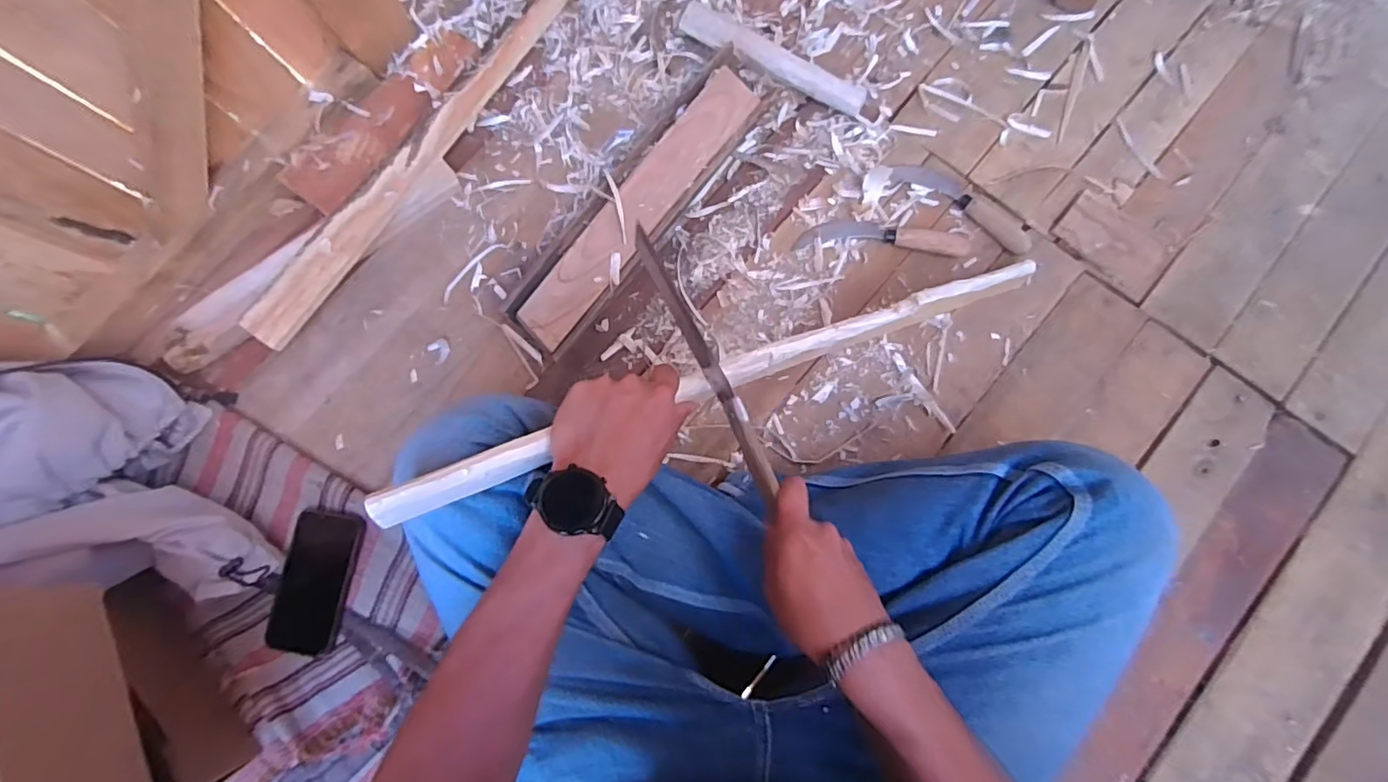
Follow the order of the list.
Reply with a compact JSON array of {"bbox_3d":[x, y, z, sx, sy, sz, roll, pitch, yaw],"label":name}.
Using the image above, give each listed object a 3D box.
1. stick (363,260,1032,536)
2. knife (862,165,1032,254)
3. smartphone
[{"bbox_3d":[0.076,-0.029,0.521,0.668,0.025,0.026,-20,80,-25],"label":"stick"},{"bbox_3d":[0.316,-0.237,0.718,0.210,0.028,0.071,20,82,5],"label":"knife"},{"bbox_3d":[-0.421,0.210,0.652,0.078,0.011,0.149,9,81,3],"label":"smartphone"}]

